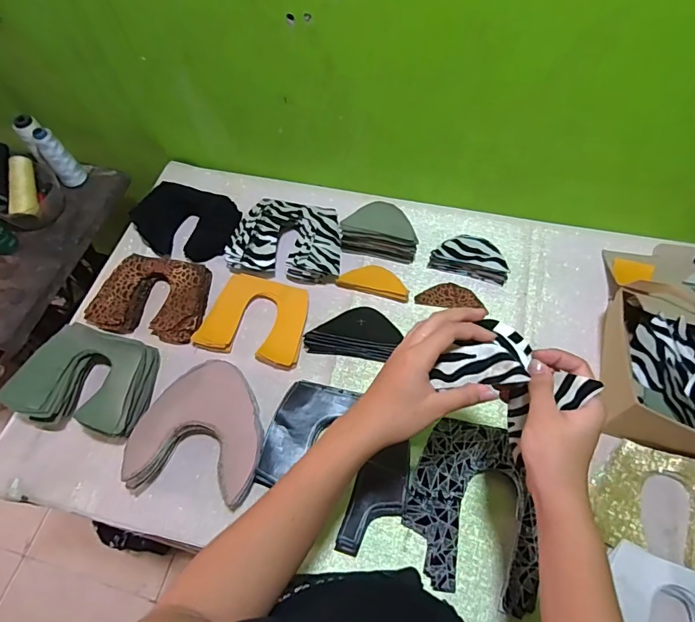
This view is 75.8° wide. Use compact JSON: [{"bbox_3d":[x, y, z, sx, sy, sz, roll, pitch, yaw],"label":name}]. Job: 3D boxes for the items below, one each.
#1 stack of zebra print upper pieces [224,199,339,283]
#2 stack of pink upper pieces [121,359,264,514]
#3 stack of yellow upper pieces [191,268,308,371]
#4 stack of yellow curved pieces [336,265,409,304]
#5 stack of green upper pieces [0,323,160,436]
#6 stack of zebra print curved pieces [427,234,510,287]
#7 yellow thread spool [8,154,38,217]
[{"bbox_3d":[-0.094,-0.114,0.720,0.176,0.044,0.131,10,62,8],"label":"stack of zebra print upper pieces"},{"bbox_3d":[-0.188,0.151,0.587,0.171,0.053,0.173,6,62,6],"label":"stack of pink upper pieces"},{"bbox_3d":[-0.134,0.014,0.670,0.157,0.031,0.126,13,63,10],"label":"stack of yellow upper pieces"},{"bbox_3d":[0.043,-0.046,0.695,0.108,0.019,0.041,15,63,11],"label":"stack of yellow curved pieces"},{"bbox_3d":[-0.352,0.095,0.620,0.165,0.070,0.135,9,62,8],"label":"stack of green upper pieces"},{"bbox_3d":[0.190,-0.085,0.693,0.121,0.045,0.054,12,62,9],"label":"stack of zebra print curved pieces"},{"bbox_3d":[-0.564,-0.218,0.776,0.038,0.038,0.116,-9,80,-2],"label":"yellow thread spool"}]

